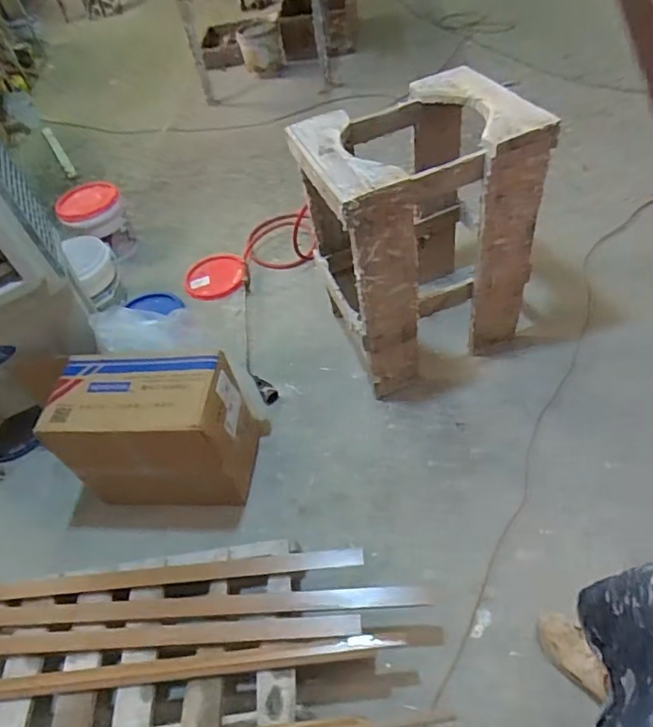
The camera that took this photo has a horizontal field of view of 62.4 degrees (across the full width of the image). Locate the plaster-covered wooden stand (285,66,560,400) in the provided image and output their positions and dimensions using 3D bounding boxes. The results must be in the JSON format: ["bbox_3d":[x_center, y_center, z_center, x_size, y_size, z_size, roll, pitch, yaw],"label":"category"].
[{"bbox_3d":[0.259,-0.361,1.600,0.577,0.761,0.474,-20,47,-9],"label":"plaster-covered wooden stand"}]

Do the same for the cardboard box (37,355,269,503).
[{"bbox_3d":[-0.445,0.183,1.471,0.448,0.407,0.253,-2,50,10],"label":"cardboard box"}]

